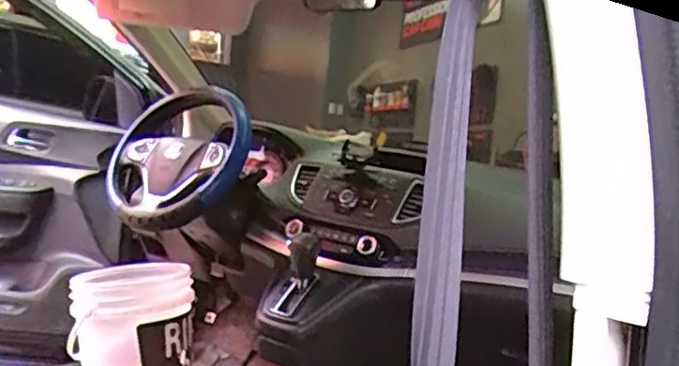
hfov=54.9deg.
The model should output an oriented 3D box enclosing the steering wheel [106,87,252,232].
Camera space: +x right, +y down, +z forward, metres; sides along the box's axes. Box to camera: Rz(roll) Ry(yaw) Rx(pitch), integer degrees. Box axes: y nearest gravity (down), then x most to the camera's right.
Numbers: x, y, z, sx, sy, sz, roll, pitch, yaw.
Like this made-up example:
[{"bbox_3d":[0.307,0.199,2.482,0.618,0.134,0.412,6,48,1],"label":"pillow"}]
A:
[{"bbox_3d":[-0.400,-0.065,1.563,0.416,0.374,0.091,23,-20,38],"label":"steering wheel"}]

